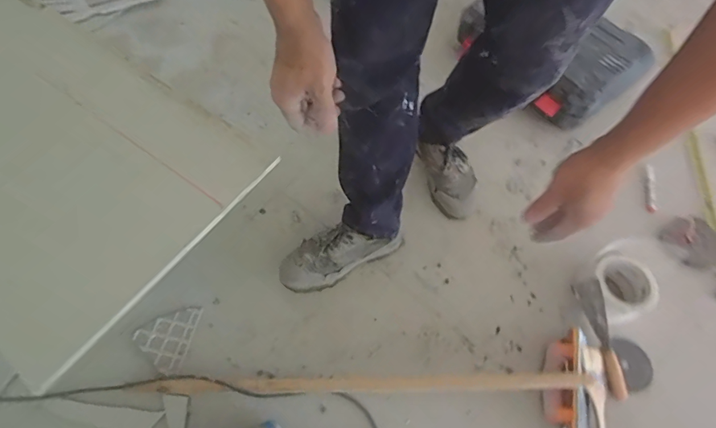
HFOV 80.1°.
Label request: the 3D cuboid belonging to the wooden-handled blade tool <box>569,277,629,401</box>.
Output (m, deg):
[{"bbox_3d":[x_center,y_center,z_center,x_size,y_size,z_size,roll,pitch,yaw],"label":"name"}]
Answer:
[{"bbox_3d":[0.433,0.215,0.759,0.030,0.042,0.204,-1,62,-2],"label":"wooden-handled blade tool"}]

